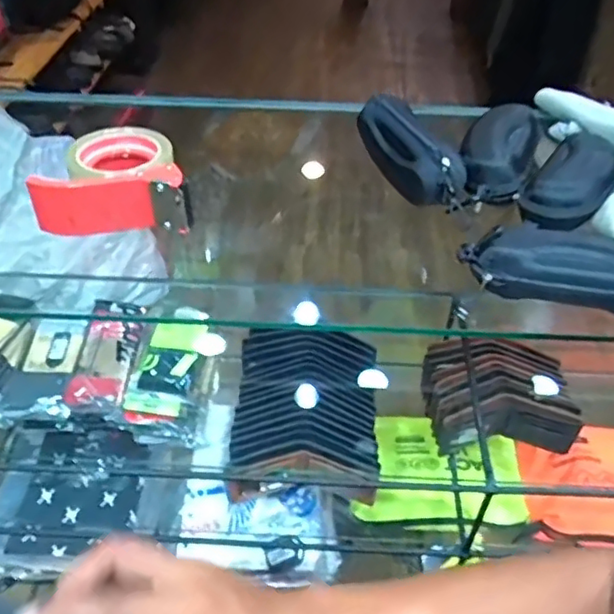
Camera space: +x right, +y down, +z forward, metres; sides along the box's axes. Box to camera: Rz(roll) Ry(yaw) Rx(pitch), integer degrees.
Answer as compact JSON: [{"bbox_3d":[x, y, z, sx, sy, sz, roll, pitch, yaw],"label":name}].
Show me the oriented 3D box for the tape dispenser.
[{"bbox_3d":[-0.184,-0.128,0.611,0.147,0.055,0.108,-1,44,-2],"label":"tape dispenser"}]

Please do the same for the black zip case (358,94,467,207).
[{"bbox_3d":[0.108,-0.155,0.620,0.046,0.067,0.161,-17,47,-17],"label":"black zip case"}]

